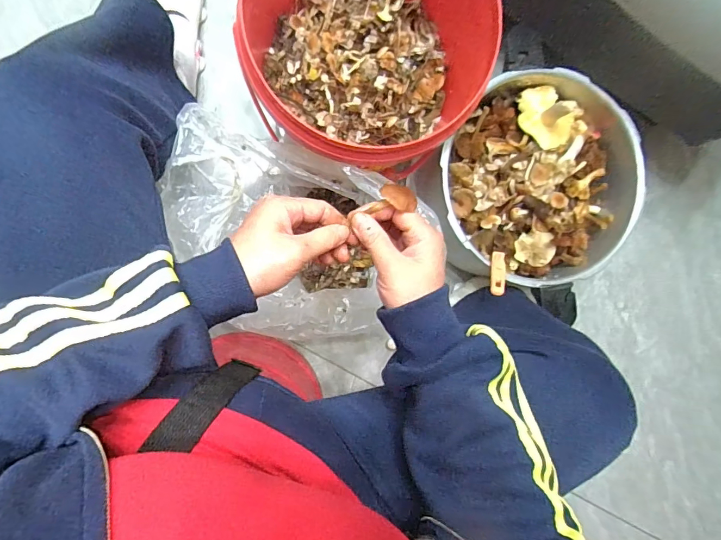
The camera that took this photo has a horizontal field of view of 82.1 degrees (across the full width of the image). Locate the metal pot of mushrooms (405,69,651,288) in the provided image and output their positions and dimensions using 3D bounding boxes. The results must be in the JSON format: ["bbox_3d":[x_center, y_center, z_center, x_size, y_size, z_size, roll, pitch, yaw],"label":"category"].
[{"bbox_3d":[0.282,-0.143,0.726,0.307,0.176,0.318,0,91,-8],"label":"metal pot of mushrooms"}]

